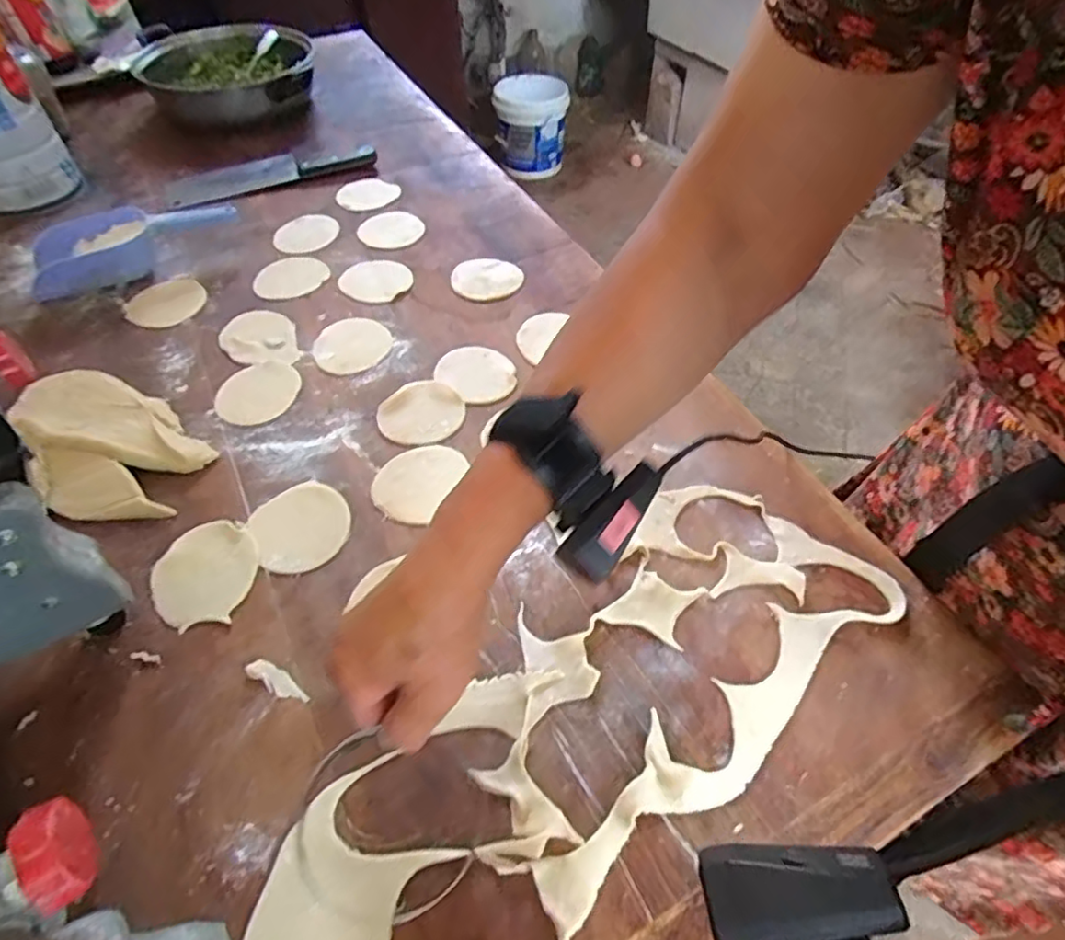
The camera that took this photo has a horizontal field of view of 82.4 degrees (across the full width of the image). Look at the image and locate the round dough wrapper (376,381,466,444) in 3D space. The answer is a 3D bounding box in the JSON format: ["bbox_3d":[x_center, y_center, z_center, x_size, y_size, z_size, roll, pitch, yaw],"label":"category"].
[{"bbox_3d":[-0.106,-0.054,0.575,0.078,0.005,0.072,3,55,-4],"label":"round dough wrapper"}]

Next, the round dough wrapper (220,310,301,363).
[{"bbox_3d":[-0.286,-0.138,0.638,0.071,0.006,0.099,-30,59,-21],"label":"round dough wrapper"}]

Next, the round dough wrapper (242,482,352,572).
[{"bbox_3d":[-0.189,0.045,0.498,0.075,0.005,0.081,0,53,-1],"label":"round dough wrapper"}]

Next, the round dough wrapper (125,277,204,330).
[{"bbox_3d":[-0.411,-0.186,0.683,0.081,0.010,0.080,0,55,0],"label":"round dough wrapper"}]

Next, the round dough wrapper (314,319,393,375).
[{"bbox_3d":[-0.188,-0.131,0.636,0.079,0.004,0.082,0,53,-1],"label":"round dough wrapper"}]

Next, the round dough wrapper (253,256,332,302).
[{"bbox_3d":[-0.281,-0.223,0.707,0.070,0.007,0.080,30,58,20],"label":"round dough wrapper"}]

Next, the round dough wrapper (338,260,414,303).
[{"bbox_3d":[-0.181,-0.220,0.707,0.079,0.006,0.073,0,53,-1],"label":"round dough wrapper"}]

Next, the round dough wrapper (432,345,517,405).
[{"bbox_3d":[-0.056,-0.098,0.612,0.083,0.006,0.071,39,61,25],"label":"round dough wrapper"}]

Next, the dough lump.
[{"bbox_3d":[-0.385,-0.030,0.537,0.199,0.032,0.119,35,60,23],"label":"dough lump"}]

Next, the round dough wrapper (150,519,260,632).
[{"bbox_3d":[-0.254,0.078,0.472,0.074,0.004,0.087,6,53,3],"label":"round dough wrapper"}]

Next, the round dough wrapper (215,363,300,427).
[{"bbox_3d":[-0.268,-0.075,0.595,0.073,0.004,0.082,2,53,0],"label":"round dough wrapper"}]

